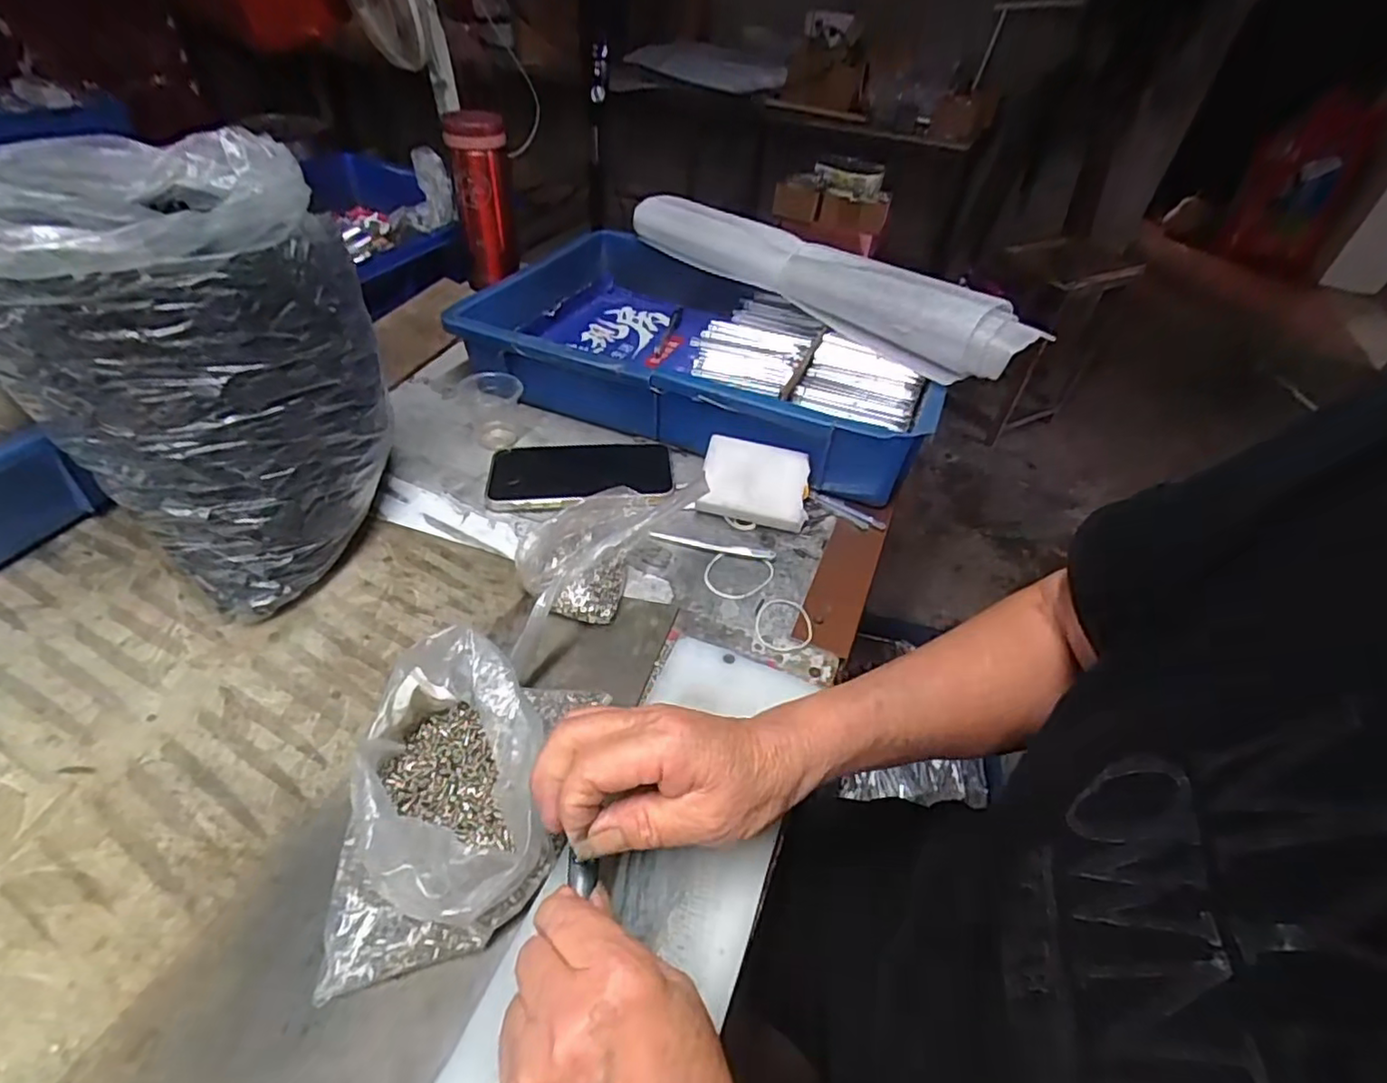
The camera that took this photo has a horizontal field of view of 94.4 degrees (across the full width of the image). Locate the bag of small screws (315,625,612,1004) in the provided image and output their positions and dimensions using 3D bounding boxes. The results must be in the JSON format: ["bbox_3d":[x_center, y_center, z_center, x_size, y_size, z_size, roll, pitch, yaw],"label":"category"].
[{"bbox_3d":[-0.108,0.120,0.305,0.099,0.049,0.148,6,42,1],"label":"bag of small screws"}]

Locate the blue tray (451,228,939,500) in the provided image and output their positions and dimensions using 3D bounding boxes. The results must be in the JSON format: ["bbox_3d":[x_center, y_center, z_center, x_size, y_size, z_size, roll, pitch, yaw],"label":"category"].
[{"bbox_3d":[0.017,-0.183,0.631,0.427,0.084,0.274,19,44,15],"label":"blue tray"}]

